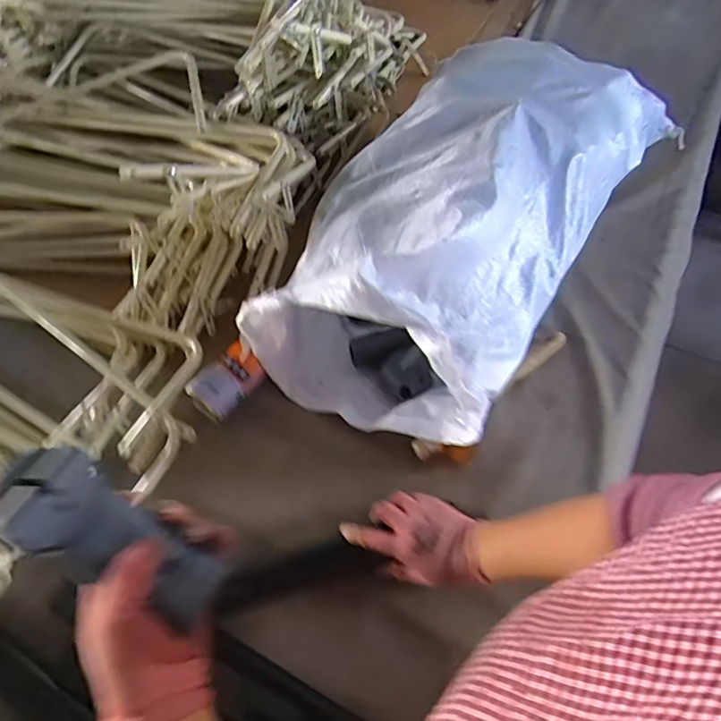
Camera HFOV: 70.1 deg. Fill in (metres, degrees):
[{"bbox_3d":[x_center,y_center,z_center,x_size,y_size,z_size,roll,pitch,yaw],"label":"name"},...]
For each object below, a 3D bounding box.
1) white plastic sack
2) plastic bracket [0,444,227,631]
[{"bbox_3d":[0.164,-0.228,0.758,0.344,0.271,0.693,28,64,19],"label":"white plastic sack"},{"bbox_3d":[-0.164,0.121,0.346,0.155,0.028,0.063,38,63,-15],"label":"plastic bracket"}]

